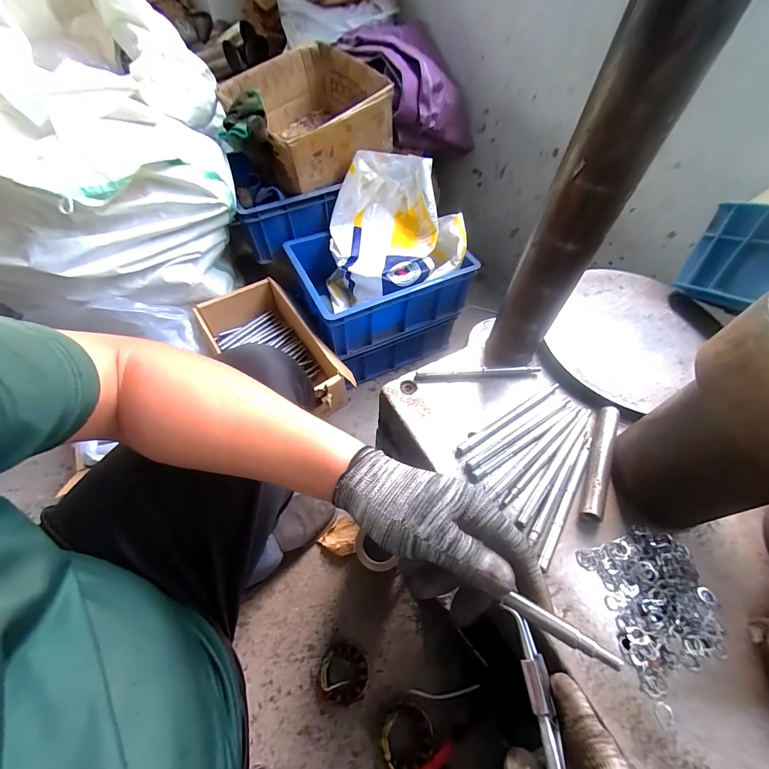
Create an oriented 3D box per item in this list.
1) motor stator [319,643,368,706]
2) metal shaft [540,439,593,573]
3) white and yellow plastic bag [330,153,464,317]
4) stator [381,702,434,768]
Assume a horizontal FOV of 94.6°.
[{"bbox_3d":[-0.070,0.506,0.620,0.081,0.043,0.084,1,56,-2],"label":"motor stator"},{"bbox_3d":[0.194,0.121,0.376,0.012,0.008,0.155,28,60,15],"label":"metal shaft"},{"bbox_3d":[0.021,-0.367,0.870,0.319,0.242,0.268,-2,57,-4],"label":"white and yellow plastic bag"},{"bbox_3d":[0.036,0.572,0.579,0.084,0.045,0.080,1,56,-2],"label":"stator"}]

